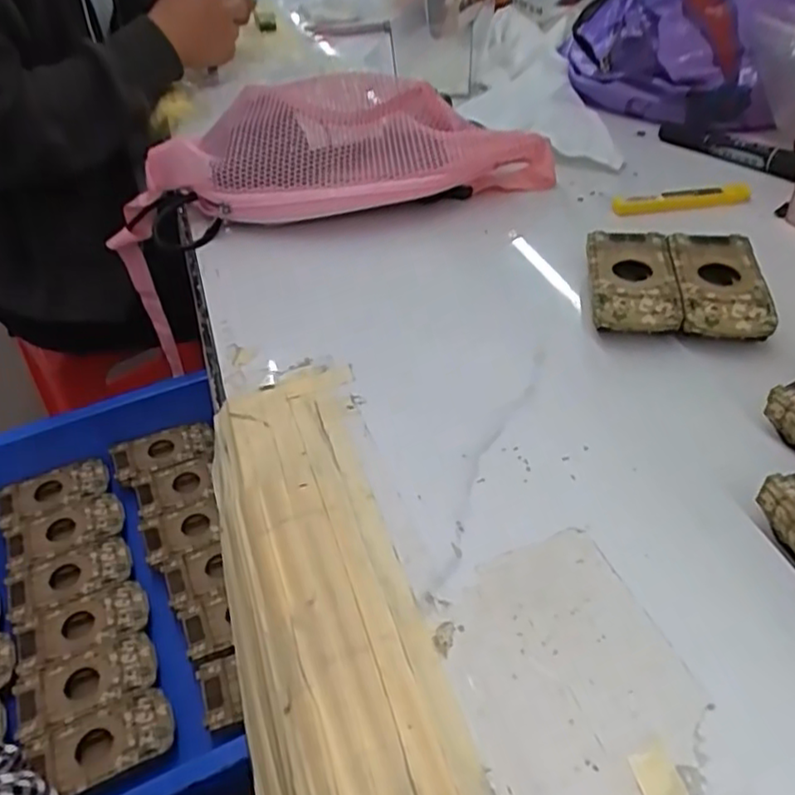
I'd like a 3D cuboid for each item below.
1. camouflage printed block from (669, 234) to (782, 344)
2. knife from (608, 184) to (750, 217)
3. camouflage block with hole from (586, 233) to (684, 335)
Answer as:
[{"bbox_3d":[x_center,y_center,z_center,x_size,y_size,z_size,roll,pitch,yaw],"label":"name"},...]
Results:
[{"bbox_3d":[0.196,-0.066,0.411,0.050,0.025,0.088,3,43,10],"label":"camouflage printed block"},{"bbox_3d":[0.219,-0.152,0.511,0.109,0.014,0.015,-7,43,-1],"label":"knife"},{"bbox_3d":[0.147,-0.070,0.420,0.050,0.026,0.089,3,43,10],"label":"camouflage block with hole"}]

